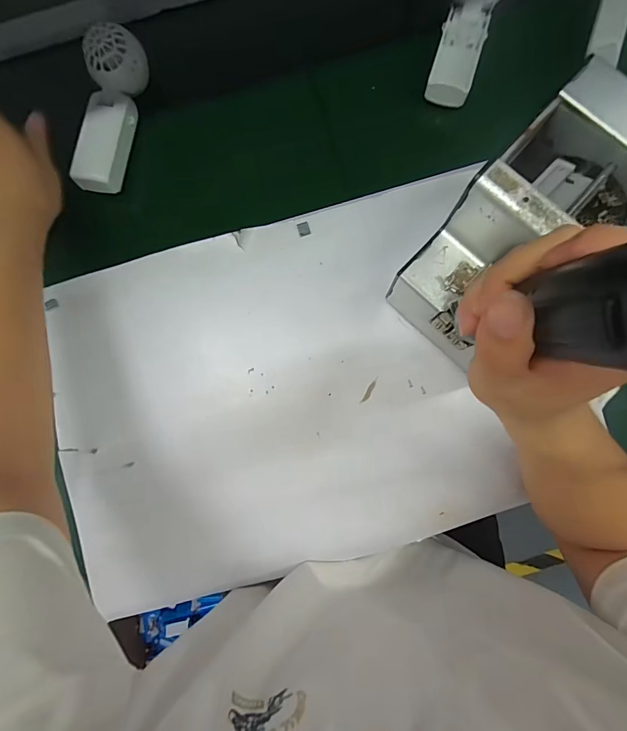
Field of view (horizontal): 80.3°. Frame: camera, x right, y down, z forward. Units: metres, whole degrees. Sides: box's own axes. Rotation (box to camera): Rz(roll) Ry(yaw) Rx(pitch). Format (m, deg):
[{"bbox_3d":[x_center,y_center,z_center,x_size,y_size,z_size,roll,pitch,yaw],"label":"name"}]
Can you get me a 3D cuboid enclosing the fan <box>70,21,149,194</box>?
[{"bbox_3d":[-0.219,-0.267,0.393,0.047,0.046,0.162,11,82,4],"label":"fan"}]

